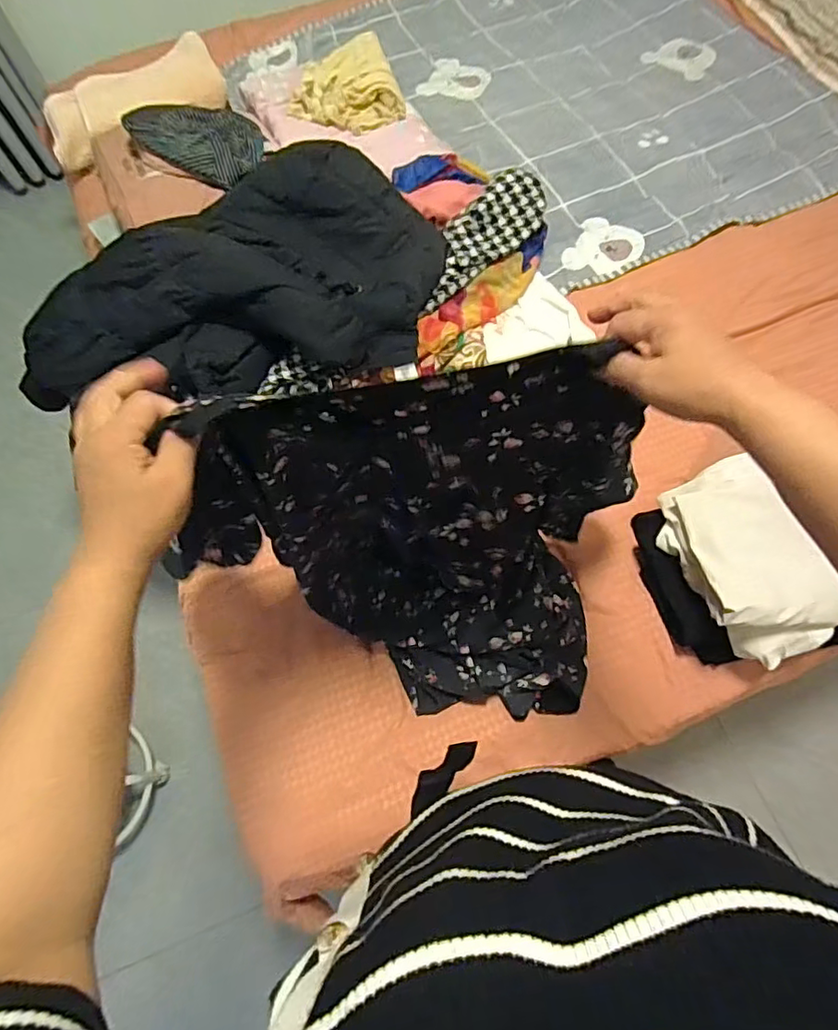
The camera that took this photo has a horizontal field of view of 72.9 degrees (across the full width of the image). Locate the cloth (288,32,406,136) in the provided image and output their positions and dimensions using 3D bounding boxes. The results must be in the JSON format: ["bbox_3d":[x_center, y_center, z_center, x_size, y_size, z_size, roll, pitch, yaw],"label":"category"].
[{"bbox_3d":[-0.144,-0.847,1.118,0.215,0.040,0.220,-5,69,-1],"label":"cloth"}]

